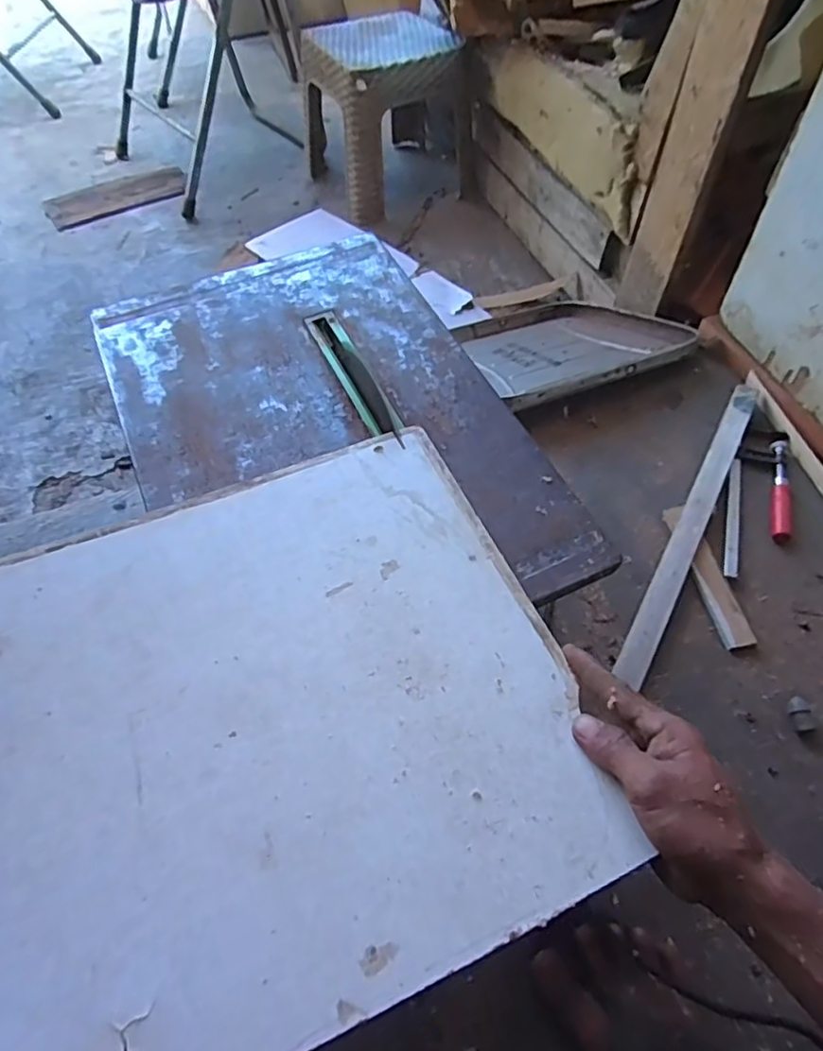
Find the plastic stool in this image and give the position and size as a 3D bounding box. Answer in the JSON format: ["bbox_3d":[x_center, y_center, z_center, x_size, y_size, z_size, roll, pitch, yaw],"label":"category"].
[{"bbox_3d":[-0.062,-0.918,1.382,0.300,0.282,0.323,-27,62,-16],"label":"plastic stool"}]

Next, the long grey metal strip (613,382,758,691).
[{"bbox_3d":[0.359,-0.013,0.778,0.033,0.012,0.481,23,65,22],"label":"long grey metal strip"}]

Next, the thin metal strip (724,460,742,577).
[{"bbox_3d":[0.410,-0.012,0.788,0.018,0.005,0.175,15,64,6],"label":"thin metal strip"}]

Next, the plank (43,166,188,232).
[{"bbox_3d":[-0.709,-0.796,1.499,0.329,0.015,0.157,-23,61,-14],"label":"plank"}]

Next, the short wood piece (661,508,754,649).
[{"bbox_3d":[0.358,0.057,0.750,0.037,0.017,0.191,-11,58,-7],"label":"short wood piece"}]

